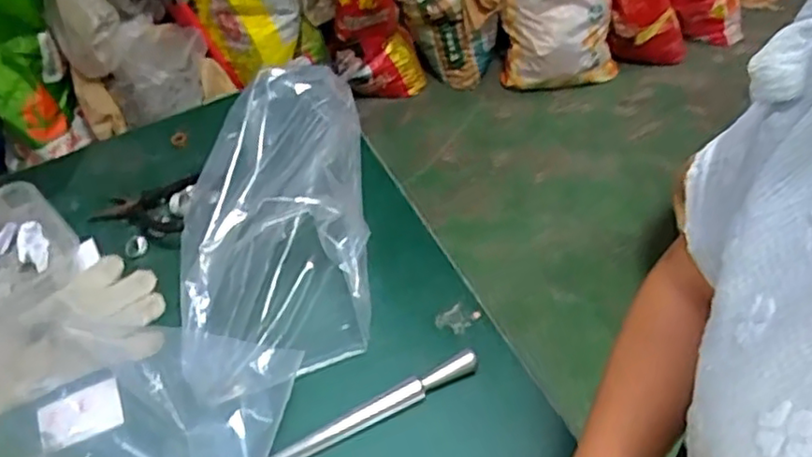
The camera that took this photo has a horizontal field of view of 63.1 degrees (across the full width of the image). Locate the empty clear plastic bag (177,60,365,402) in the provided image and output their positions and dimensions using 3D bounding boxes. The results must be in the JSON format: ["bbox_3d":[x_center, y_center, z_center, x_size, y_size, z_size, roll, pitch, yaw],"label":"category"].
[{"bbox_3d":[-0.147,-0.017,0.705,0.200,0.097,0.359,-7,50,-1],"label":"empty clear plastic bag"}]

